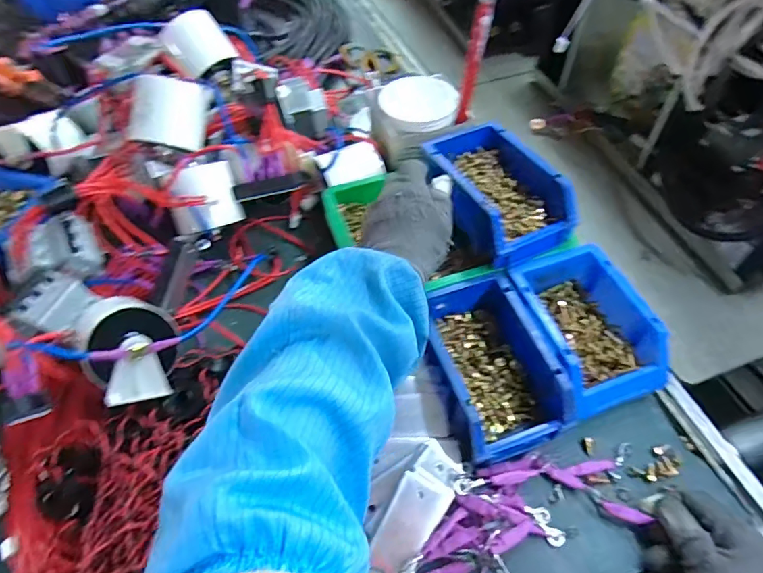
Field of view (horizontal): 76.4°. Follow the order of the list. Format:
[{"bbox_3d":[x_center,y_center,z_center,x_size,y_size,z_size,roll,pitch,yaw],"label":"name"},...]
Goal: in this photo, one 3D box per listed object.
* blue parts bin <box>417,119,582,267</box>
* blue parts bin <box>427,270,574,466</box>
[{"bbox_3d":[0.121,-0.105,0.529,0.104,0.061,0.166,-23,57,-16],"label":"blue parts bin"},{"bbox_3d":[0.103,0.074,0.471,0.101,0.062,0.164,-15,55,-11],"label":"blue parts bin"}]

